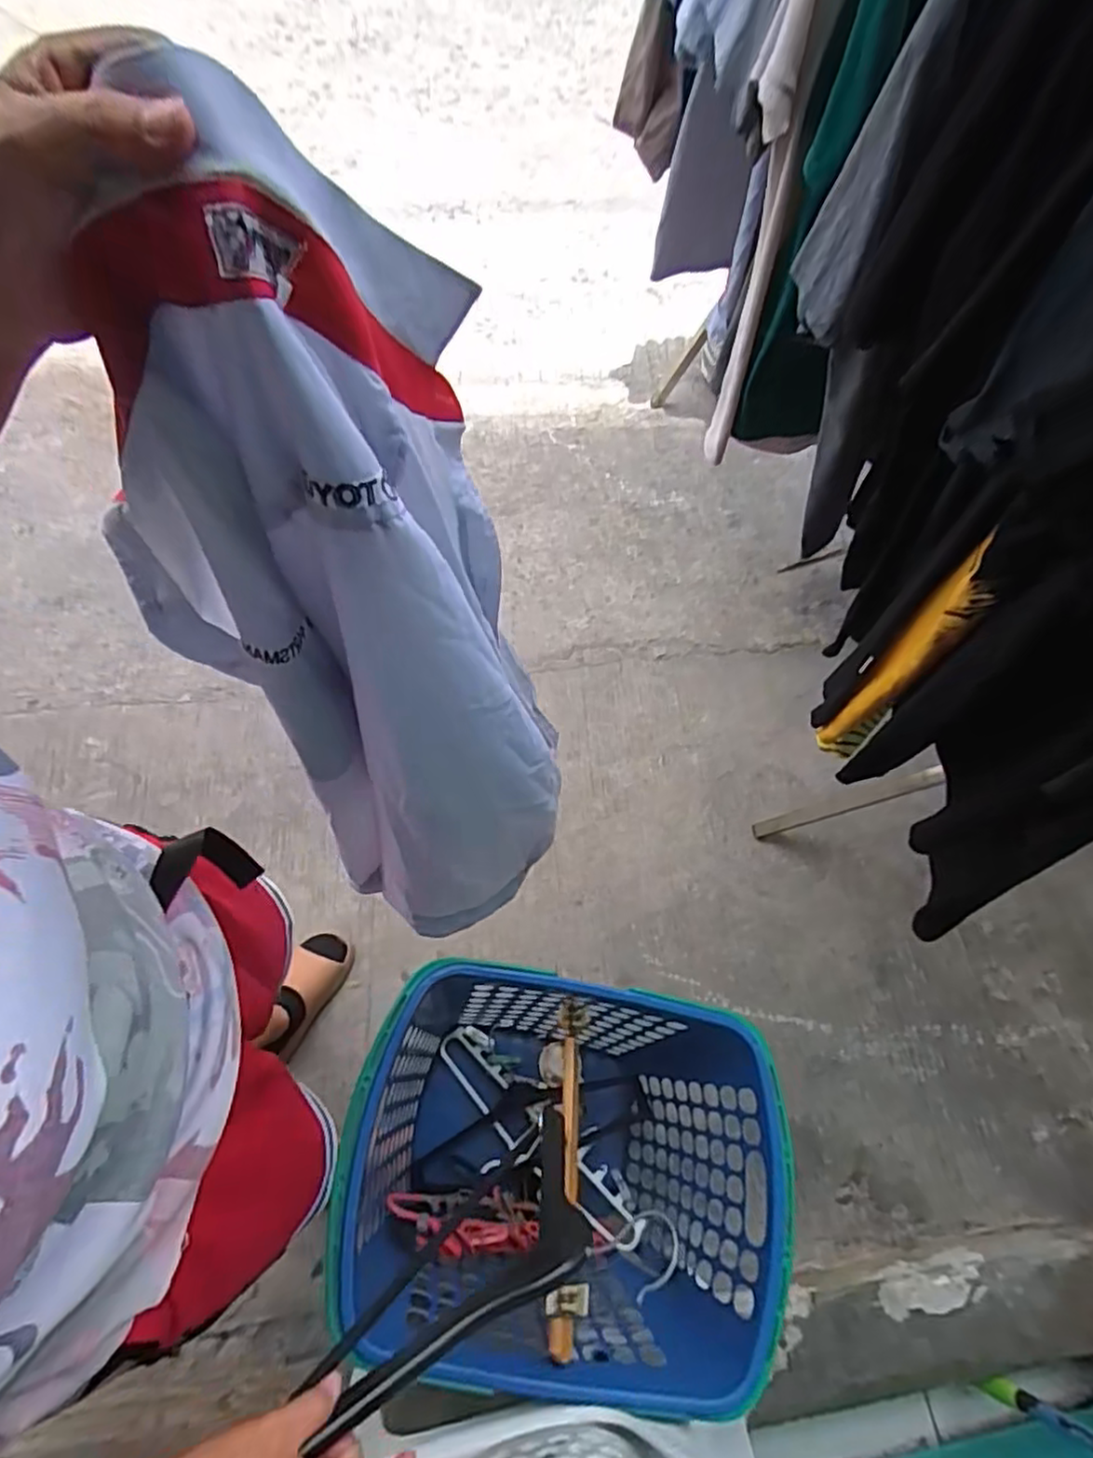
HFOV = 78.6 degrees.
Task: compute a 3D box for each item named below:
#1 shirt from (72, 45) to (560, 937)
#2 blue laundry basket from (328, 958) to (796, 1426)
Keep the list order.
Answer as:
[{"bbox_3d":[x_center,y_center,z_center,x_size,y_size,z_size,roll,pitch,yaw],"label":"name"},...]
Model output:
[{"bbox_3d":[-0.124,-0.043,0.501,0.218,0.638,0.158,-16,53,-8],"label":"shirt"},{"bbox_3d":[0.025,0.537,0.850,0.451,0.445,0.367,11,65,0],"label":"blue laundry basket"}]

